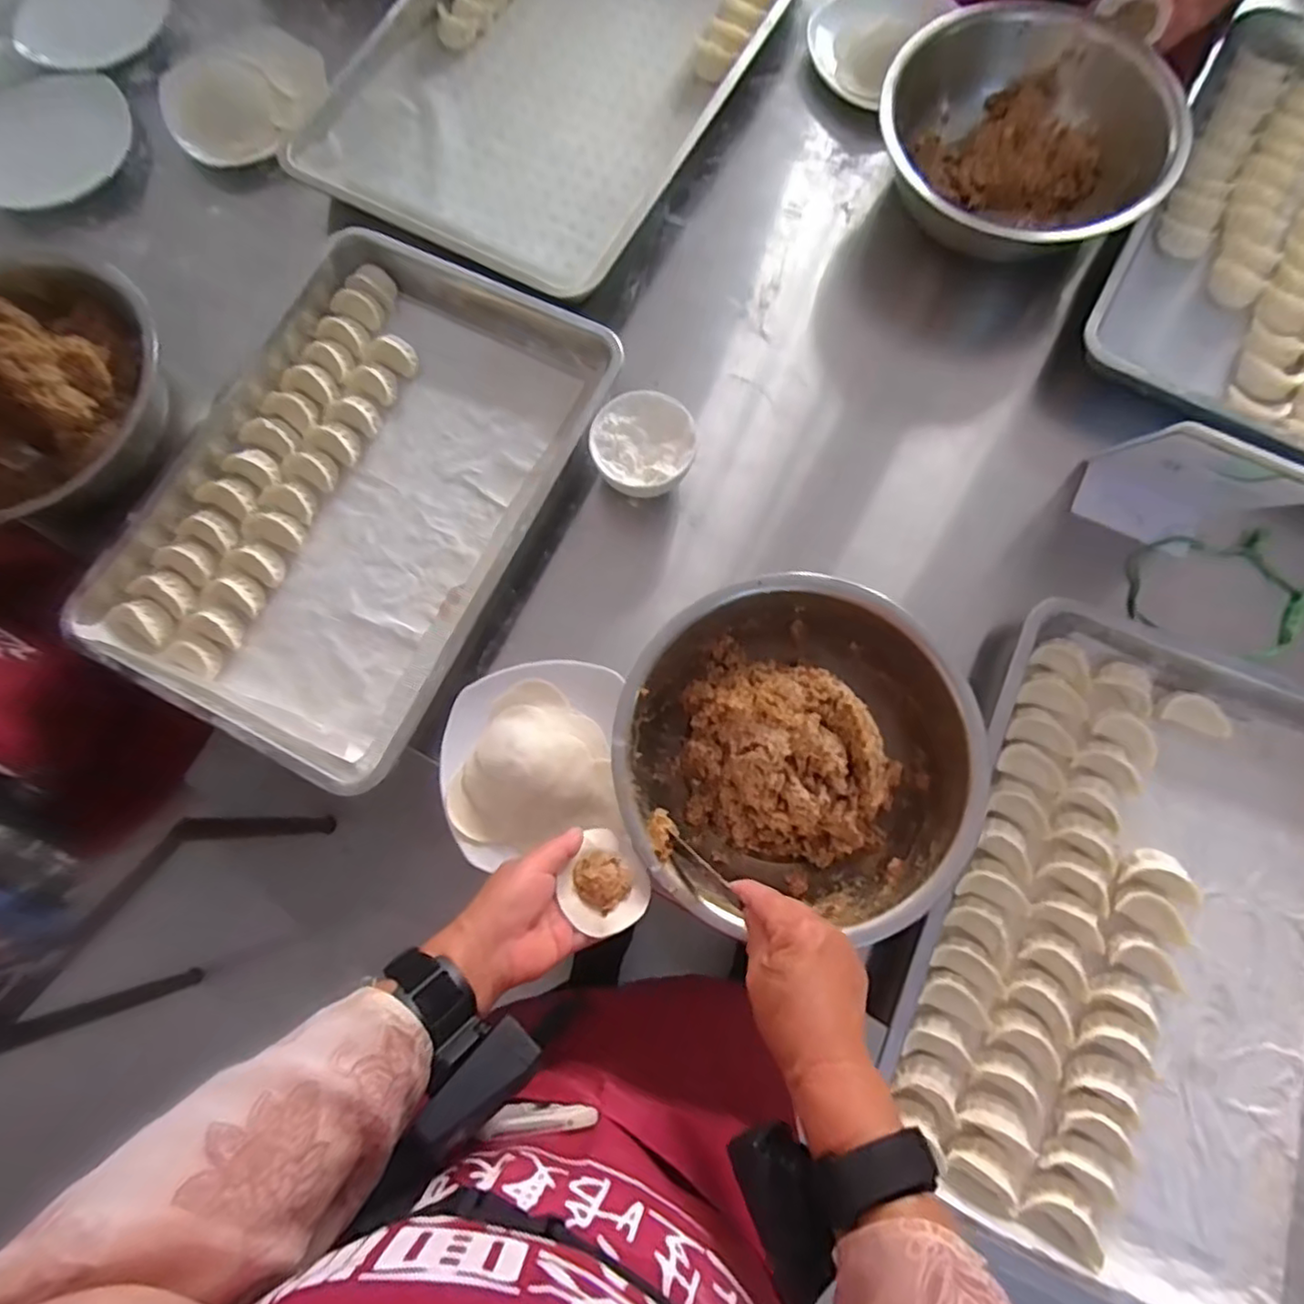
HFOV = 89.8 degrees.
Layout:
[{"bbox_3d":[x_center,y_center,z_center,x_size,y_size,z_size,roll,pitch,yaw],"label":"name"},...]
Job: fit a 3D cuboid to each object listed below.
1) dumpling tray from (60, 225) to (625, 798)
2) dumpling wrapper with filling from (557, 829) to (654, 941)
[{"bbox_3d":[-0.280,-0.157,0.634,0.351,0.072,0.486,26,79,7],"label":"dumpling tray"},{"bbox_3d":[-0.036,0.173,0.484,0.059,0.016,0.067,-42,79,-11],"label":"dumpling wrapper with filling"}]

